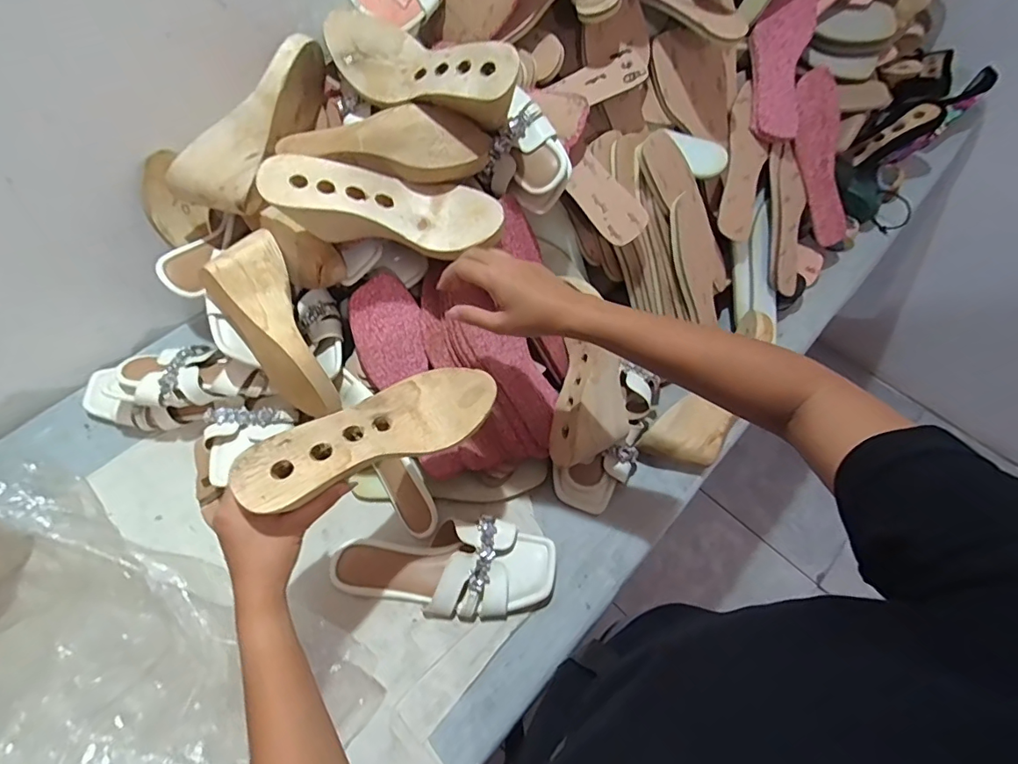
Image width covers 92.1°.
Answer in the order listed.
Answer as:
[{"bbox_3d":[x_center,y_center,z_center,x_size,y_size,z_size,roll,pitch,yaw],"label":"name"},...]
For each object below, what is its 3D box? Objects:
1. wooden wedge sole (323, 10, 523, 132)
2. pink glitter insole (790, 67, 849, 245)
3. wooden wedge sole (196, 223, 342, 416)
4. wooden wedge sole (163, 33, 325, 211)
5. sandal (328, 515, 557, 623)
[{"bbox_3d":[-0.093,-0.326,0.516,0.230,0.070,0.071,32,65,16],"label":"wooden wedge sole"},{"bbox_3d":[0.463,-0.322,0.723,0.089,0.241,0.012,-28,21,-5],"label":"pink glitter insole"},{"bbox_3d":[-0.270,-0.056,0.565,0.085,0.069,0.222,-26,100,-14],"label":"wooden wedge sole"},{"bbox_3d":[-0.282,-0.285,0.556,0.073,0.078,0.229,37,86,18],"label":"wooden wedge sole"},{"bbox_3d":[-0.072,0.208,0.541,0.243,0.042,0.097,-3,61,-3],"label":"sandal"}]

